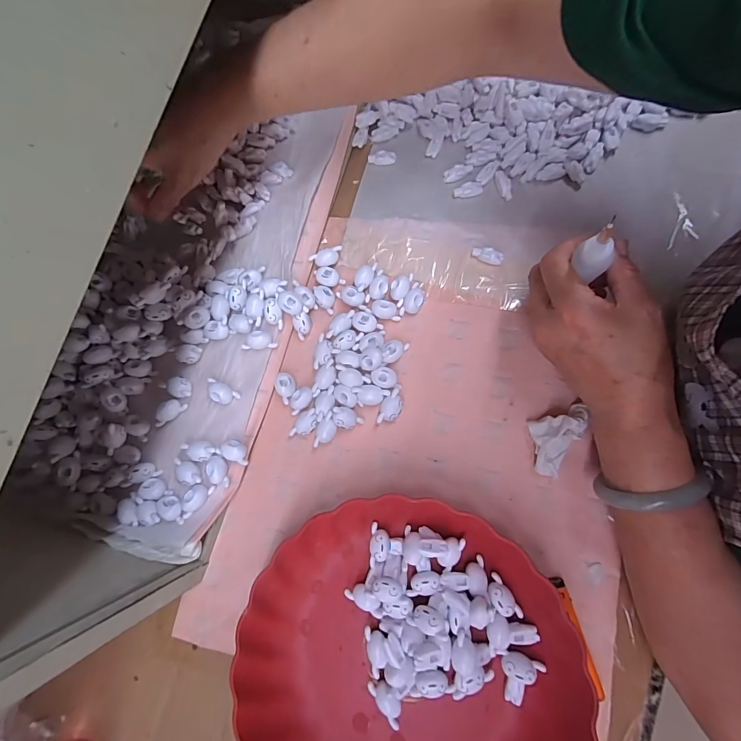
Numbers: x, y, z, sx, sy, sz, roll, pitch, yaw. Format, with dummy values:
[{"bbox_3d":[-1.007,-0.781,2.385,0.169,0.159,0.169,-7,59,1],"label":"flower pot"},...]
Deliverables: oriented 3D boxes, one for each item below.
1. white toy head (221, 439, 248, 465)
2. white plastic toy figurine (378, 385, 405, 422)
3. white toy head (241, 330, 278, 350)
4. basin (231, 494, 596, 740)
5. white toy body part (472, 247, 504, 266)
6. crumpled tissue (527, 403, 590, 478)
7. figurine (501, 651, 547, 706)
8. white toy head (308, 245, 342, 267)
[{"bbox_3d":[-0.120,0.073,0.332,0.027,0.015,0.018,14,82,11],"label":"white toy head"},{"bbox_3d":[0.020,0.030,0.334,0.019,0.012,0.037,14,81,11],"label":"white plastic toy figurine"},{"bbox_3d":[-0.105,-0.028,0.348,0.033,0.018,0.016,1,79,8],"label":"white toy head"},{"bbox_3d":[0.021,0.222,0.277,0.235,0.061,0.243,-2,79,8],"label":"basin"},{"bbox_3d":[0.111,-0.110,0.350,0.029,0.010,0.010,22,80,17],"label":"white toy body part"},{"bbox_3d":[0.158,0.058,0.306,0.046,0.023,0.054,-7,78,7],"label":"crumpled tissue"},{"bbox_3d":[0.112,0.233,0.277,0.028,0.021,0.035,15,82,11],"label":"figurine"},{"bbox_3d":[-0.043,-0.112,0.370,0.033,0.012,0.016,-23,77,3],"label":"white toy head"}]

